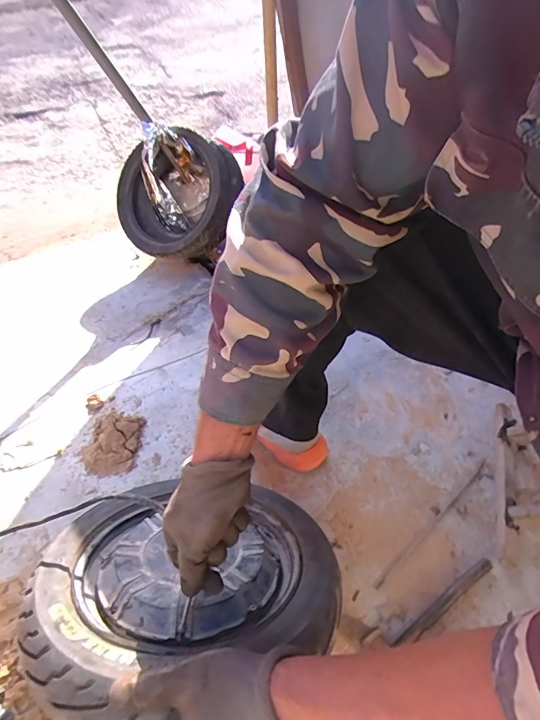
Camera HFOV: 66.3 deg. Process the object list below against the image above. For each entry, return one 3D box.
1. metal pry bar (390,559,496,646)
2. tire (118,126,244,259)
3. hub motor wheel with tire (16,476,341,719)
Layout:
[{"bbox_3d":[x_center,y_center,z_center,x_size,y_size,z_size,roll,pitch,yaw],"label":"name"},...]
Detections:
[{"bbox_3d":[0.246,0.340,0.582,0.185,0.012,0.019,-27,46,-21],"label":"metal pry bar"},{"bbox_3d":[-0.298,-0.524,1.339,0.408,0.371,0.160,2,12,18],"label":"tire"},{"bbox_3d":[-0.094,0.266,0.501,0.334,0.122,0.334,3,14,-1],"label":"hub motor wheel with tire"}]

